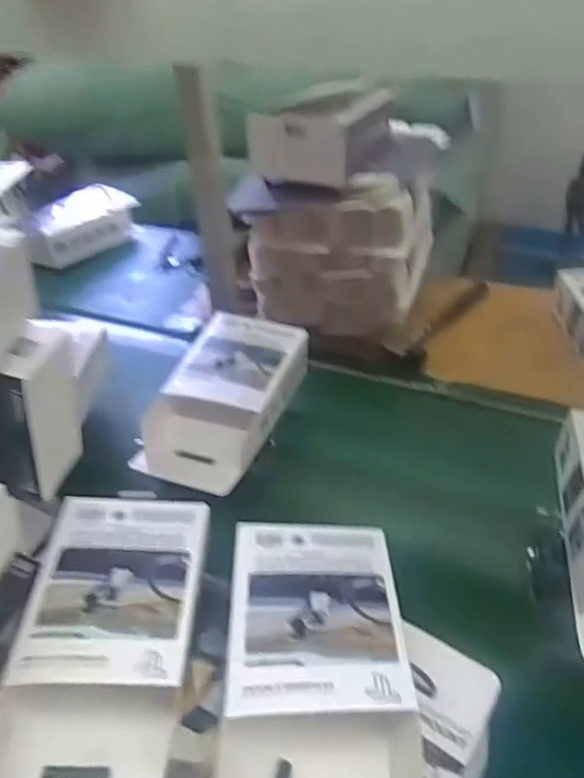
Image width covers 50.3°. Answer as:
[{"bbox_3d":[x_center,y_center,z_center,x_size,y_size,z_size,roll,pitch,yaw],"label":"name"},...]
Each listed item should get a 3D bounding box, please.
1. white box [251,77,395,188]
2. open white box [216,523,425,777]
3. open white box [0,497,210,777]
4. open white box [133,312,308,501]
[{"bbox_3d":[0.046,-0.386,0.936,0.147,0.092,0.193,16,42,22],"label":"white box"},{"bbox_3d":[0.019,0.228,0.481,0.140,0.089,0.254,1,38,4],"label":"open white box"},{"bbox_3d":[-0.147,0.213,0.507,0.141,0.082,0.254,1,38,4],"label":"open white box"},{"bbox_3d":[-0.081,0.010,0.783,0.143,0.082,0.250,16,41,22],"label":"open white box"}]

